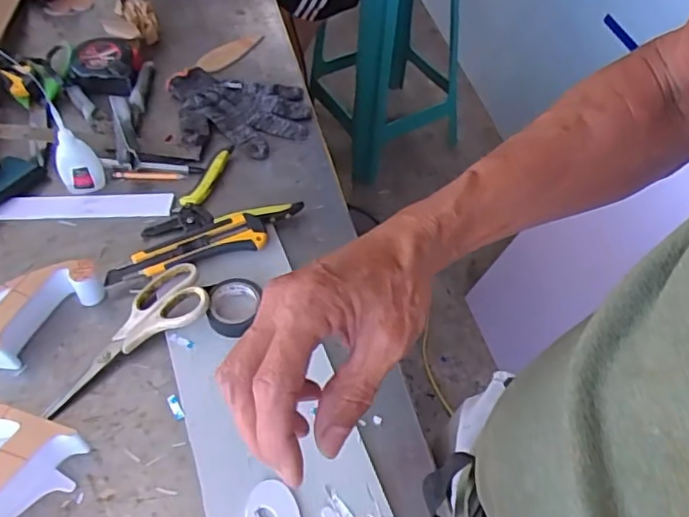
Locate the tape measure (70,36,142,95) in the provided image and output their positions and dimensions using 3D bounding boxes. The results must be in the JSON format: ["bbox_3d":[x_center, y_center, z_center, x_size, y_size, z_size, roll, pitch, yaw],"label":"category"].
[{"bbox_3d":[-0.320,-0.262,0.805,0.083,0.045,0.098,0,53,-1],"label":"tape measure"}]

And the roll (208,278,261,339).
[{"bbox_3d":[-0.108,0.048,0.584,0.050,0.018,0.060,-7,53,-6],"label":"roll"}]

